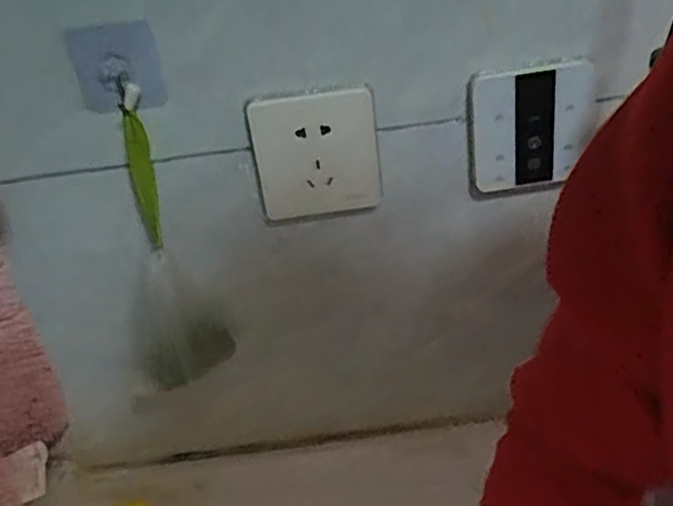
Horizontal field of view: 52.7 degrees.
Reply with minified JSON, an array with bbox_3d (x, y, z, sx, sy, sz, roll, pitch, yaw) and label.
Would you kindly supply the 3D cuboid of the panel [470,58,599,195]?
[{"bbox_3d":[0.139,-0.089,0.478,0.086,0.085,0.011,-7,31,1],"label":"panel"}]

